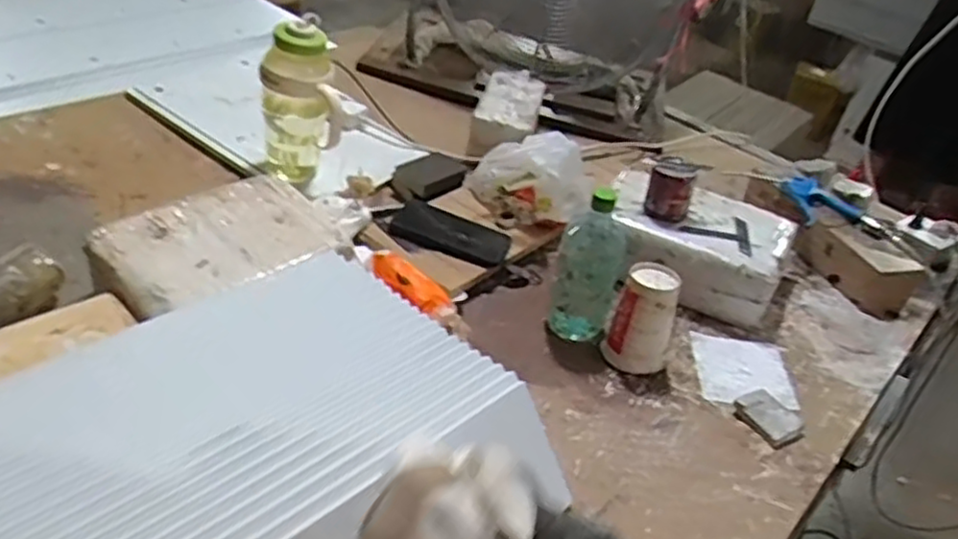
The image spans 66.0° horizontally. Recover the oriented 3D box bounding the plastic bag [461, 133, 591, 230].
[{"bbox_3d":[0.078,-0.138,1.142,0.197,0.107,0.133,12,37,1],"label":"plastic bag"}]

